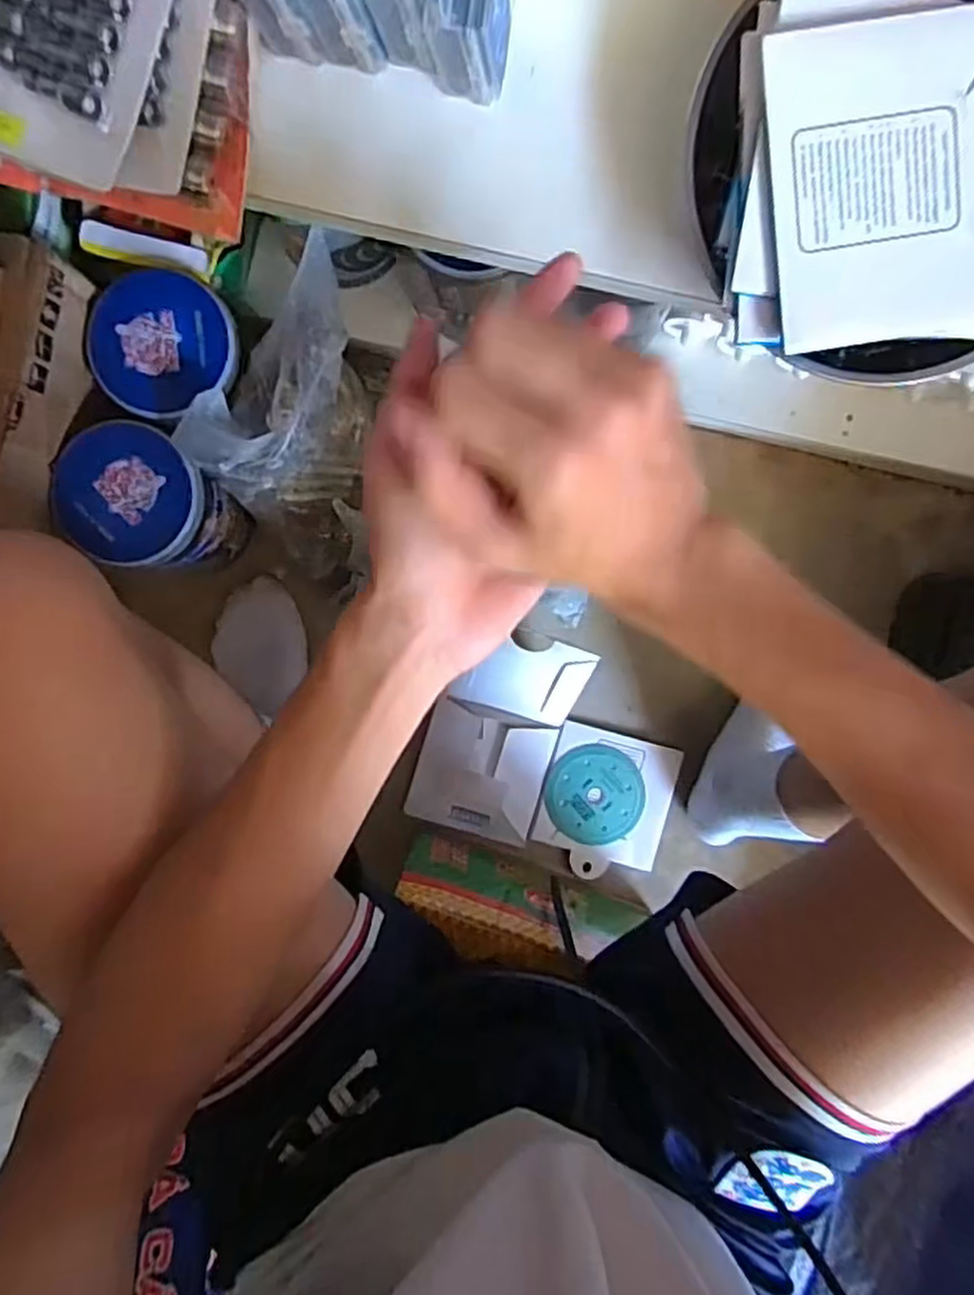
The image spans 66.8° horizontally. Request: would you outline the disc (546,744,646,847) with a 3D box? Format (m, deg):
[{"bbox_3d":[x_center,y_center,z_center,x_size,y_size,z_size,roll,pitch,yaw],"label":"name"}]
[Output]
[{"bbox_3d":[0.112,0.153,0.760,0.097,0.004,0.100,0,94,0],"label":"disc"}]

